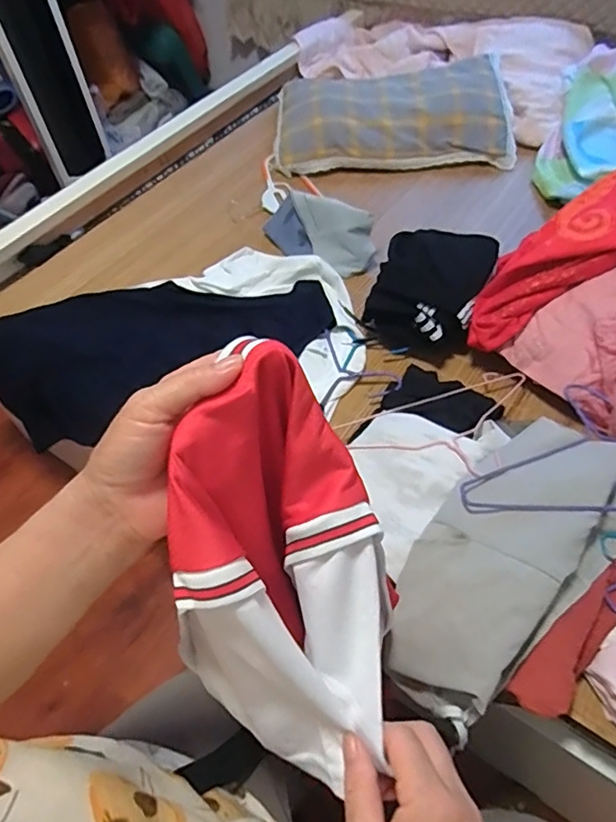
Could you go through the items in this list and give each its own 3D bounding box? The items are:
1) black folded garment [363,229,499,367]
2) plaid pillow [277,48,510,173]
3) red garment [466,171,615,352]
[{"bbox_3d":[0.207,-0.214,0.909,0.170,0.110,0.230,18,57,17],"label":"black folded garment"},{"bbox_3d":[0.193,-0.701,1.280,0.541,0.078,0.325,-6,54,0],"label":"plaid pillow"},{"bbox_3d":[0.406,-0.242,0.830,0.398,0.054,0.157,-36,56,7],"label":"red garment"}]

